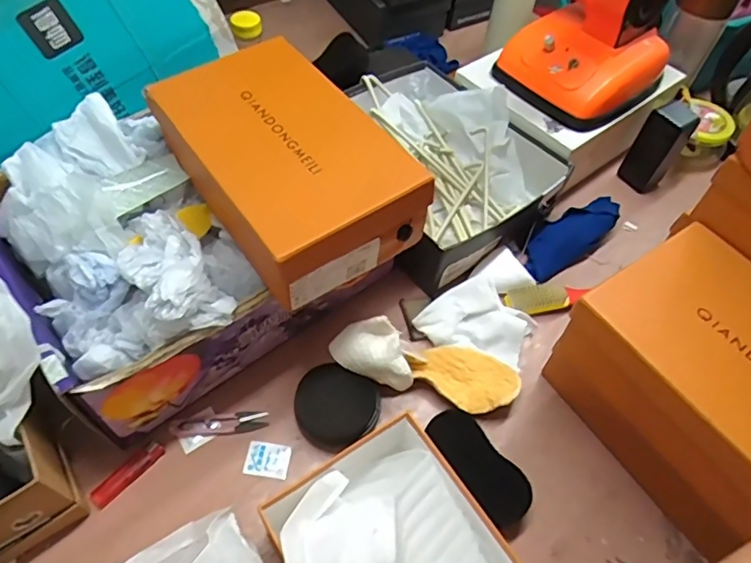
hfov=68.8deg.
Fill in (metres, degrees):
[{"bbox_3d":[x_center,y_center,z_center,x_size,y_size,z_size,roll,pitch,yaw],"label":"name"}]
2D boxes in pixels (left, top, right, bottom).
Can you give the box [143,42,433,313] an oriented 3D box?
[{"bbox_3d":[-0.096,-0.126,0.577,0.168,0.091,0.286,-30,63,-22],"label":"box"}]

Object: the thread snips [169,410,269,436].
[{"bbox_3d":[-0.172,0.158,0.607,0.101,0.010,0.024,-8,56,-10],"label":"thread snips"}]

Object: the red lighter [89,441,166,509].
[{"bbox_3d":[-0.257,0.201,0.572,0.018,0.016,0.079,38,61,20],"label":"red lighter"}]

